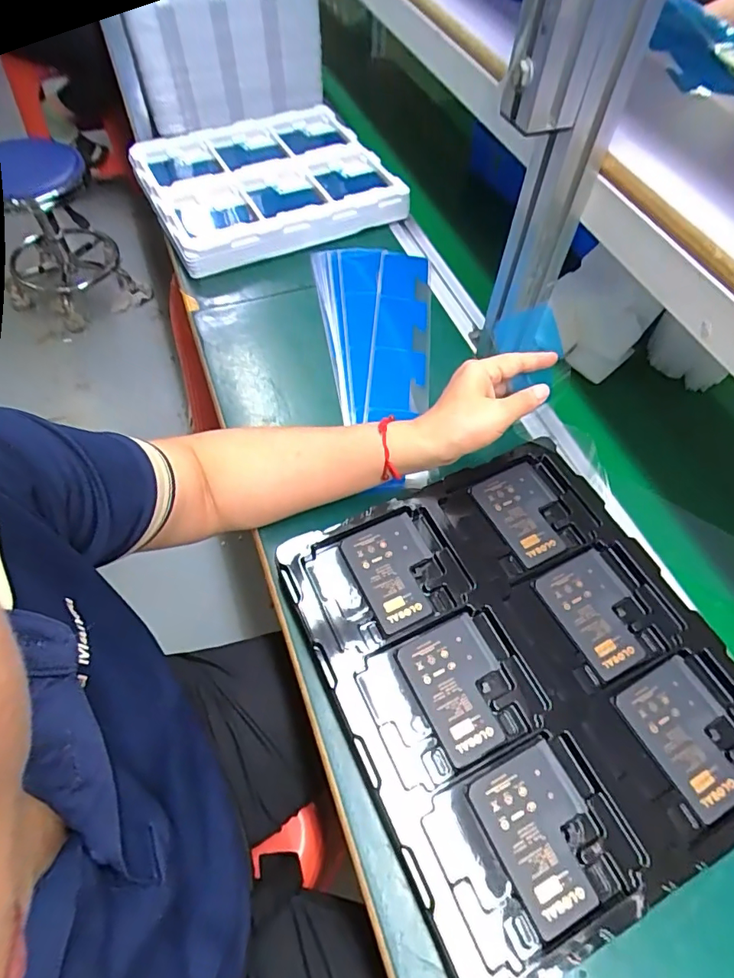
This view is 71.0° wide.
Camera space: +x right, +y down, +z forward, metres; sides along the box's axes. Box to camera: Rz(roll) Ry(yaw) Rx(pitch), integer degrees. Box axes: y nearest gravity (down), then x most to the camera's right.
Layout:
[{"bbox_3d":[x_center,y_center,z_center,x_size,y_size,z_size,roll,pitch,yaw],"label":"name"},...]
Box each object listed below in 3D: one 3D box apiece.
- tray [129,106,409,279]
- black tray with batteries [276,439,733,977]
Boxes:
[{"bbox_3d":[-0.154,-0.461,0.763,0.327,0.045,0.307,-23,62,-17],"label":"tray"},{"bbox_3d":[0.116,0.131,0.402,0.280,0.045,0.316,-21,62,-15],"label":"black tray with batteries"}]

